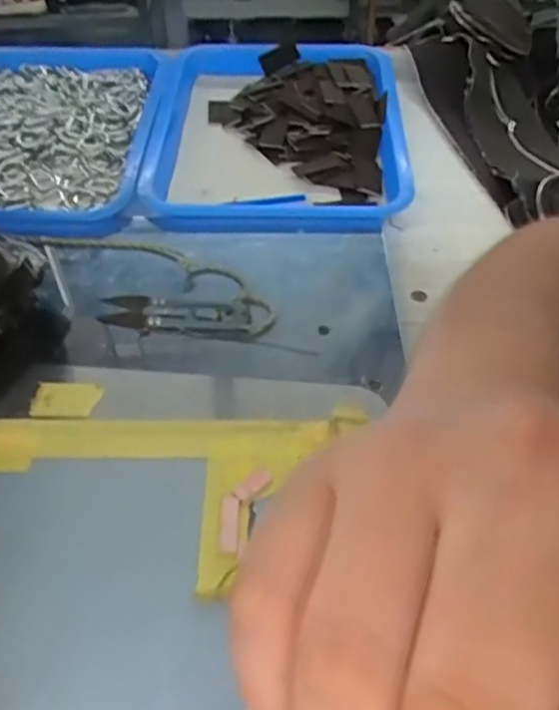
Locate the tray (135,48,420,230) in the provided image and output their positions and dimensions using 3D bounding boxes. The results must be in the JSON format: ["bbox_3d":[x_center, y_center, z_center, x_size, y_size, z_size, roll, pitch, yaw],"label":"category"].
[{"bbox_3d":[-0.001,-0.203,0.596,0.230,0.046,0.291,2,50,2],"label":"tray"}]

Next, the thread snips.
[{"bbox_3d":[-0.071,-0.029,0.432,0.101,0.011,0.024,4,50,3],"label":"thread snips"}]

